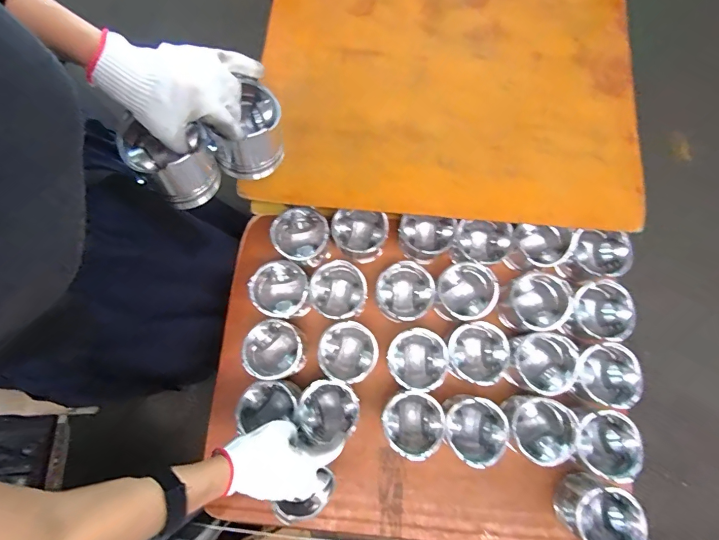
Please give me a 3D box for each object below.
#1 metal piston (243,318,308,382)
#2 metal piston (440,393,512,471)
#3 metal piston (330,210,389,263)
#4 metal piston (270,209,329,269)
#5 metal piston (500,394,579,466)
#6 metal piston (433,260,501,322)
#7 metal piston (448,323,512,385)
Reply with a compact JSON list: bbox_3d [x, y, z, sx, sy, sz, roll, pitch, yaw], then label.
[{"bbox_3d":[-0.136,0.130,0.642,0.093,0.069,0.090,-21,75,-5],"label":"metal piston"},{"bbox_3d":[0.171,0.242,0.606,0.090,0.090,0.086,0,74,1],"label":"metal piston"},{"bbox_3d":[0.004,-0.063,0.675,0.087,0.068,0.087,-1,76,2],"label":"metal piston"},{"bbox_3d":[-0.096,-0.049,0.685,0.089,0.096,0.082,-1,76,2],"label":"metal piston"},{"bbox_3d":[0.263,0.240,0.605,0.098,0.089,0.090,13,75,5],"label":"metal piston"},{"bbox_3d":[0.169,0.039,0.646,0.088,0.083,0.089,-31,76,-5],"label":"metal piston"},{"bbox_3d":[0.184,0.134,0.629,0.091,0.077,0.087,0,74,1],"label":"metal piston"}]

